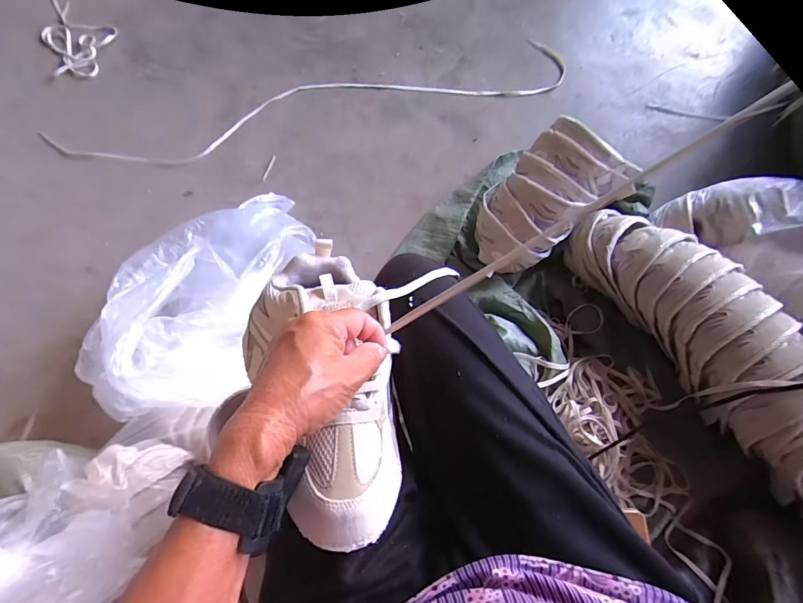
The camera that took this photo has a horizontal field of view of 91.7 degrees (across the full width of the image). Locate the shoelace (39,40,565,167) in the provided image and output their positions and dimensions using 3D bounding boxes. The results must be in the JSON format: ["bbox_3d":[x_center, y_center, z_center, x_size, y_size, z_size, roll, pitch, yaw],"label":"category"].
[{"bbox_3d":[-0.193,-0.449,0.903,1.191,0.022,0.158,-13,71,-4],"label":"shoelace"}]

